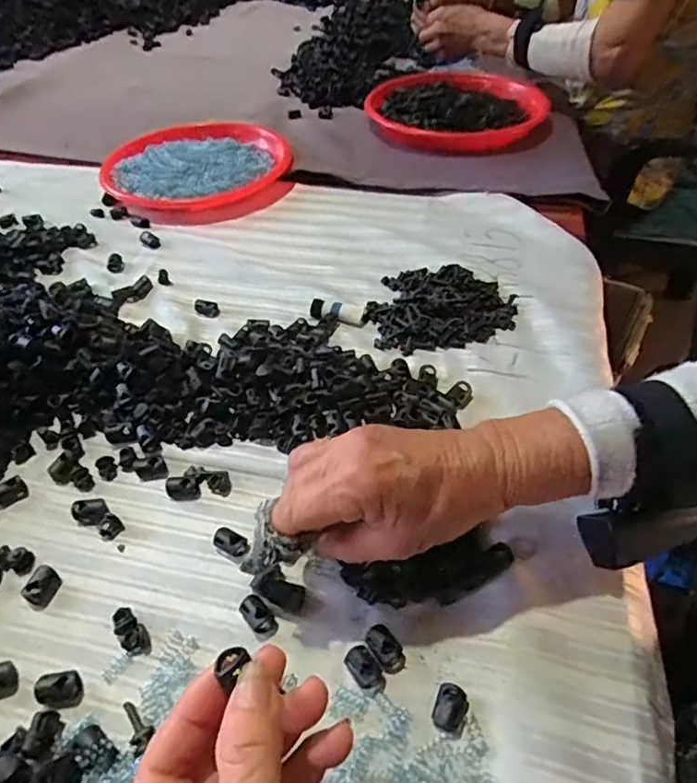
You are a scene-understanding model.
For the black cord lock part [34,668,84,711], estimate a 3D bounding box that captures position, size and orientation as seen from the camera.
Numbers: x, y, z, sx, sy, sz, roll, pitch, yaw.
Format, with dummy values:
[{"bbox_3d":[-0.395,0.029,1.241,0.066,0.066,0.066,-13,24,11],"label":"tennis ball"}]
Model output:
[{"bbox_3d":[-0.149,0.154,0.289,0.021,0.009,0.017,-7,48,-4],"label":"black cord lock part"}]

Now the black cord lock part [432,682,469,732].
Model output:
[{"bbox_3d":[0.051,0.158,0.280,0.015,0.007,0.020,16,50,17],"label":"black cord lock part"}]

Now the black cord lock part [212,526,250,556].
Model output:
[{"bbox_3d":[-0.072,0.094,0.346,0.023,0.008,0.014,25,53,23],"label":"black cord lock part"}]

